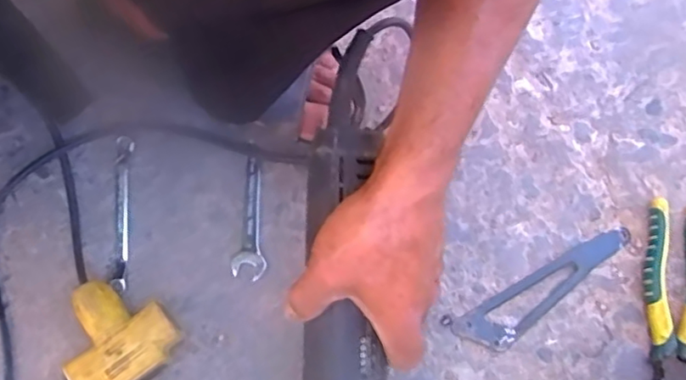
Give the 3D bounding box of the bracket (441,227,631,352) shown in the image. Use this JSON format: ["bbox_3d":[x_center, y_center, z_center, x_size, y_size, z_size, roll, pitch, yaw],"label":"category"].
[{"bbox_3d":[0.173,0.083,0.498,0.179,0.006,0.042,-29,78,-9],"label":"bracket"}]

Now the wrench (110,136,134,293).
[{"bbox_3d":[-0.190,0.019,0.507,0.014,0.006,0.134,-2,75,-2],"label":"wrench"}]

